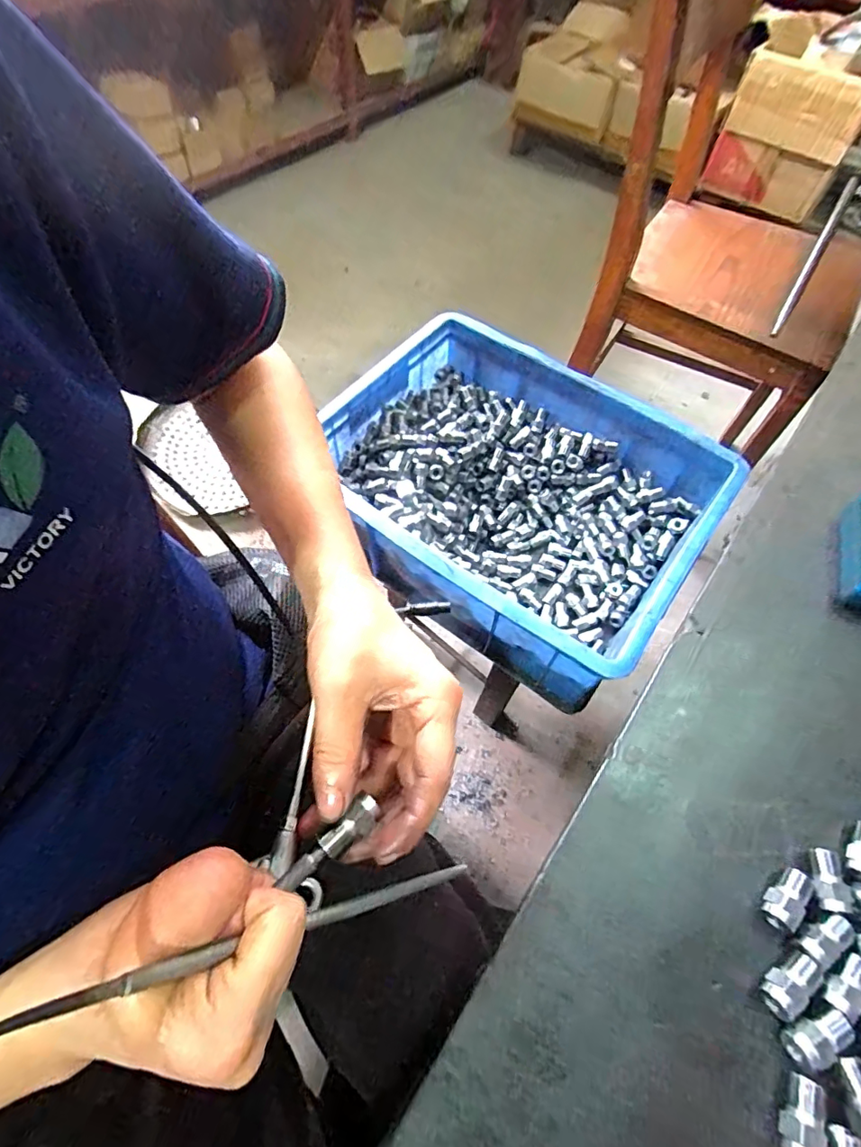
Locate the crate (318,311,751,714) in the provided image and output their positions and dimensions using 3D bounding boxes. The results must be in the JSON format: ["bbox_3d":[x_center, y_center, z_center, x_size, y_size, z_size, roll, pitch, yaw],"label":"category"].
[{"bbox_3d":[0.087,-0.085,0.585,0.387,0.133,0.309,33,63,14],"label":"crate"}]

